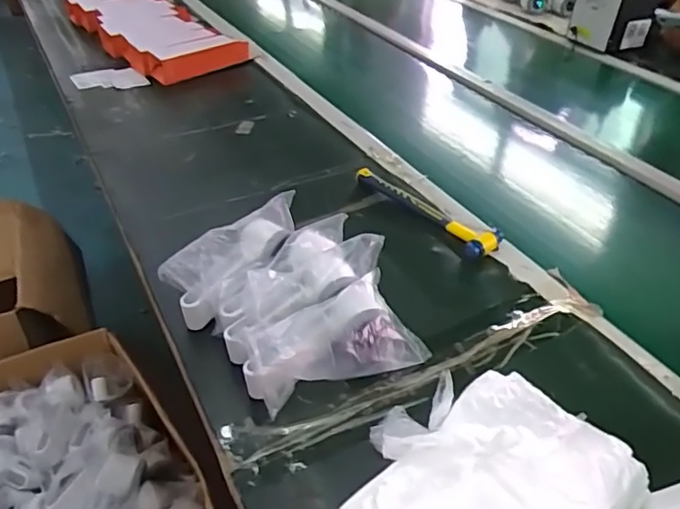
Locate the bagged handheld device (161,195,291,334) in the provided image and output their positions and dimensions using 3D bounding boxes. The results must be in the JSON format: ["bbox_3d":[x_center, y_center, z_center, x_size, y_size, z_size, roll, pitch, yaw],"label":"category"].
[{"bbox_3d":[-0.113,0.003,0.661,0.065,0.066,0.185,29,47,31],"label":"bagged handheld device"}]

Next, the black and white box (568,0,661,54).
[{"bbox_3d":[0.631,-0.563,1.323,0.147,0.148,0.131,-15,42,-18],"label":"black and white box"}]

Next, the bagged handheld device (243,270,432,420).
[{"bbox_3d":[-0.011,0.081,0.579,0.184,0.070,0.092,-16,42,-19],"label":"bagged handheld device"}]

